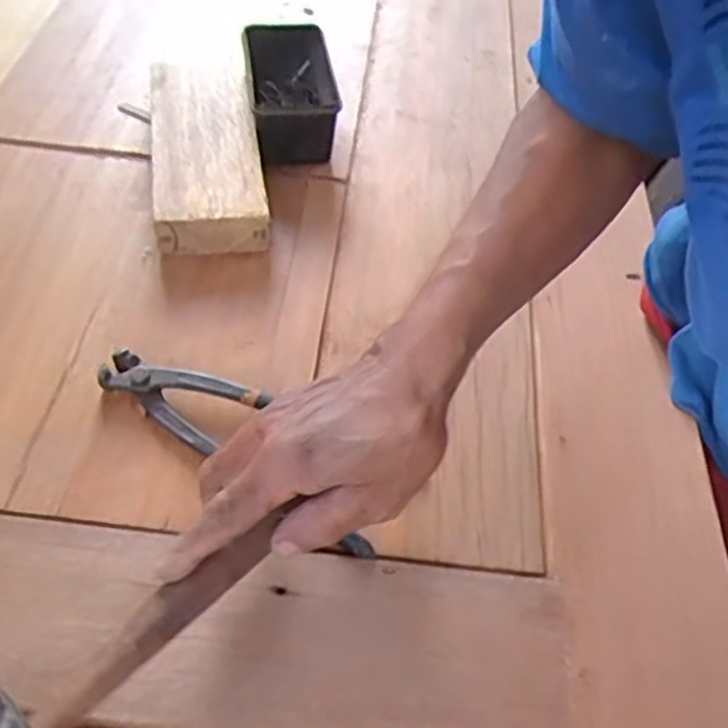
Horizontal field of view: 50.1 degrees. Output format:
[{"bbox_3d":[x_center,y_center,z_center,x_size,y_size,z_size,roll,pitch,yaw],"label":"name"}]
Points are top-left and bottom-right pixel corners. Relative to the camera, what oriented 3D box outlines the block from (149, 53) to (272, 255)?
[{"bbox_3d":[-0.142,-0.196,0.695,0.091,0.046,0.261,-6,52,-11],"label":"block"}]

